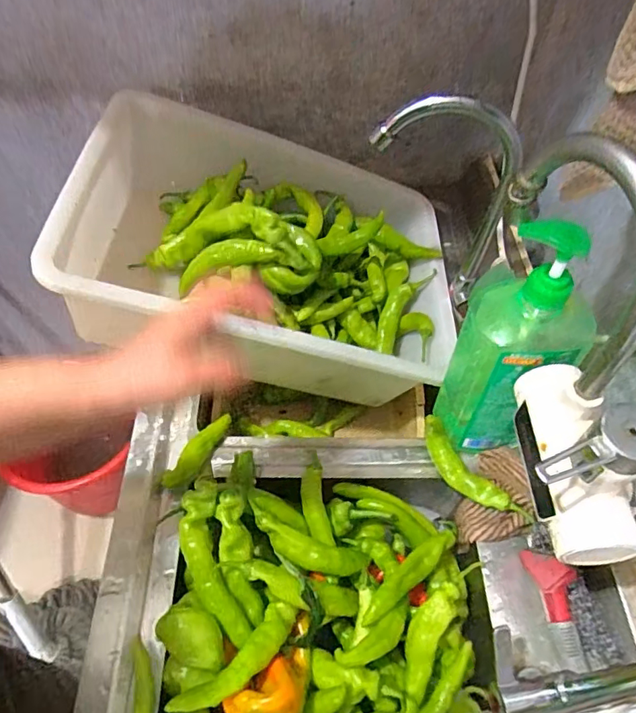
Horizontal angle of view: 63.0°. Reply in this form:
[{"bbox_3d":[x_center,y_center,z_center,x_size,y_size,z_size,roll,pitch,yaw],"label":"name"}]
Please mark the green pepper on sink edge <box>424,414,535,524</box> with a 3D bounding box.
[{"bbox_3d":[0.165,0.124,0.552,0.032,0.049,0.137,-33,62,-24],"label":"green pepper on sink edge"}]

